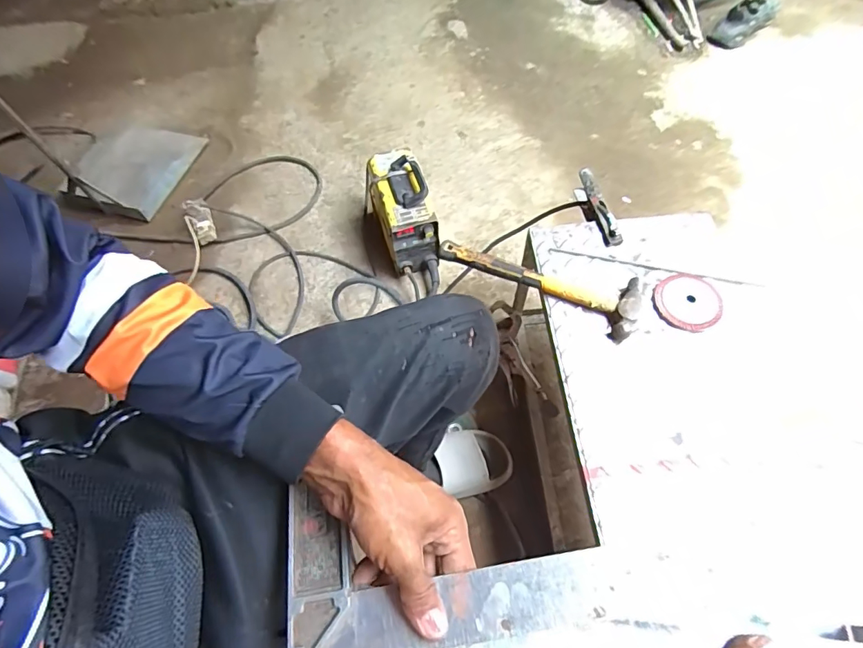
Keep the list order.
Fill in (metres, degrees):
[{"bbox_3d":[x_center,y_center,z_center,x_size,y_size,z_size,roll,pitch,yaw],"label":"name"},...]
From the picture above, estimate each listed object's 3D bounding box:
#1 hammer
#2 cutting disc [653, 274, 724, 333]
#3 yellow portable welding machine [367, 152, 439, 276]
[{"bbox_3d":[0.159,-0.070,0.722,0.308,0.033,0.094,23,63,13],"label":"hammer"},{"bbox_3d":[0.381,-0.034,0.699,0.099,0.016,0.092,0,61,0],"label":"cutting disc"},{"bbox_3d":[-0.069,-0.251,1.066,0.111,0.188,0.217,-17,61,-6],"label":"yellow portable welding machine"}]

